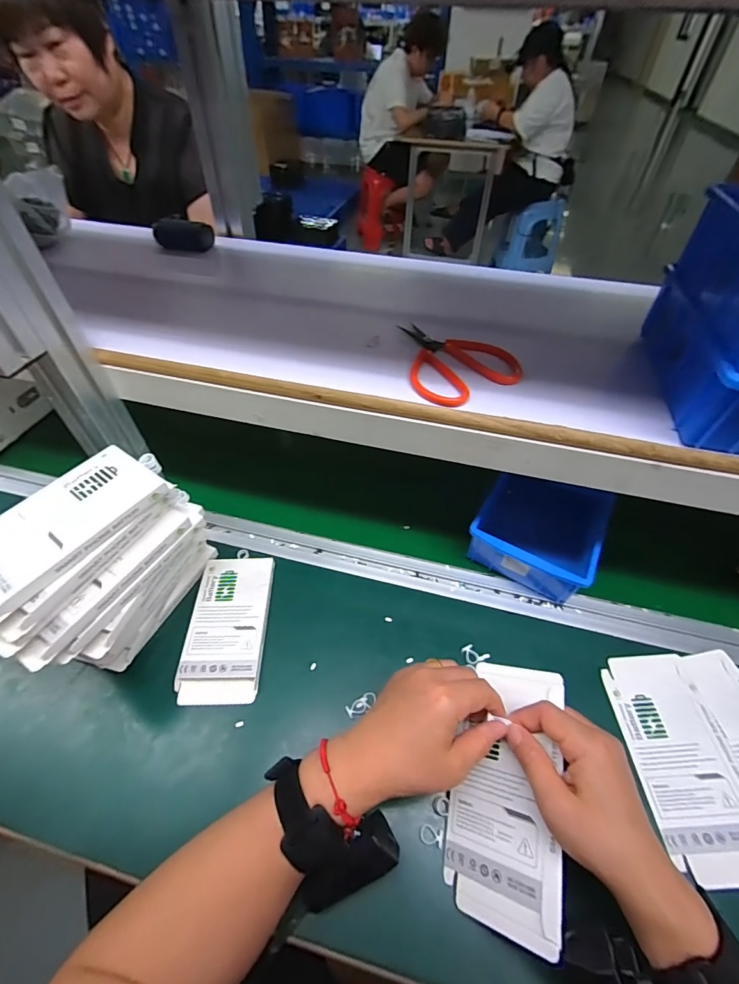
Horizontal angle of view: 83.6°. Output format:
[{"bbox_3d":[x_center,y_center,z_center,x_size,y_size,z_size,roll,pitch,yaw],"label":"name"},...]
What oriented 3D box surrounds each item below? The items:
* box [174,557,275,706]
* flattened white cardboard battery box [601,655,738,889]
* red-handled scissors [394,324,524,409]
[{"bbox_3d":[-0.151,0.142,0.443,0.079,0.013,0.152,0,48,-2],"label":"box"},{"bbox_3d":[0.287,0.241,0.380,0.085,0.007,0.173,-5,50,2],"label":"flattened white cardboard battery box"},{"bbox_3d":[0.081,-0.121,0.380,0.096,0.009,0.114,-6,49,-7],"label":"red-handled scissors"}]

